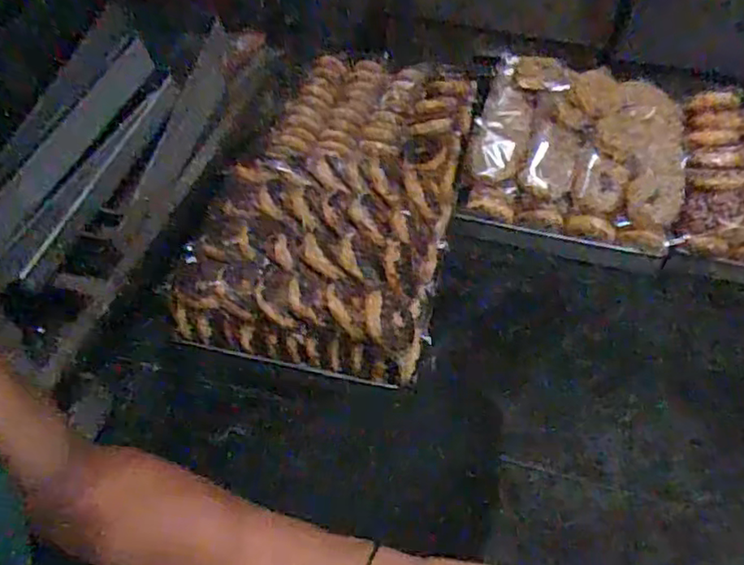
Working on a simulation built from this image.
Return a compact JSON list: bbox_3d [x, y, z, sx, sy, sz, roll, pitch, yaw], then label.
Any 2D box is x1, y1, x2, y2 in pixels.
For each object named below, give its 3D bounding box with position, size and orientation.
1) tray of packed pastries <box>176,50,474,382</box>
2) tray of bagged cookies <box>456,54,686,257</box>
[{"bbox_3d":[-0.048,-0.198,1.259,0.408,0.135,0.782,10,51,8],"label":"tray of packed pastries"},{"bbox_3d":[0.403,-0.277,1.266,0.399,0.092,0.387,13,73,13],"label":"tray of bagged cookies"}]

